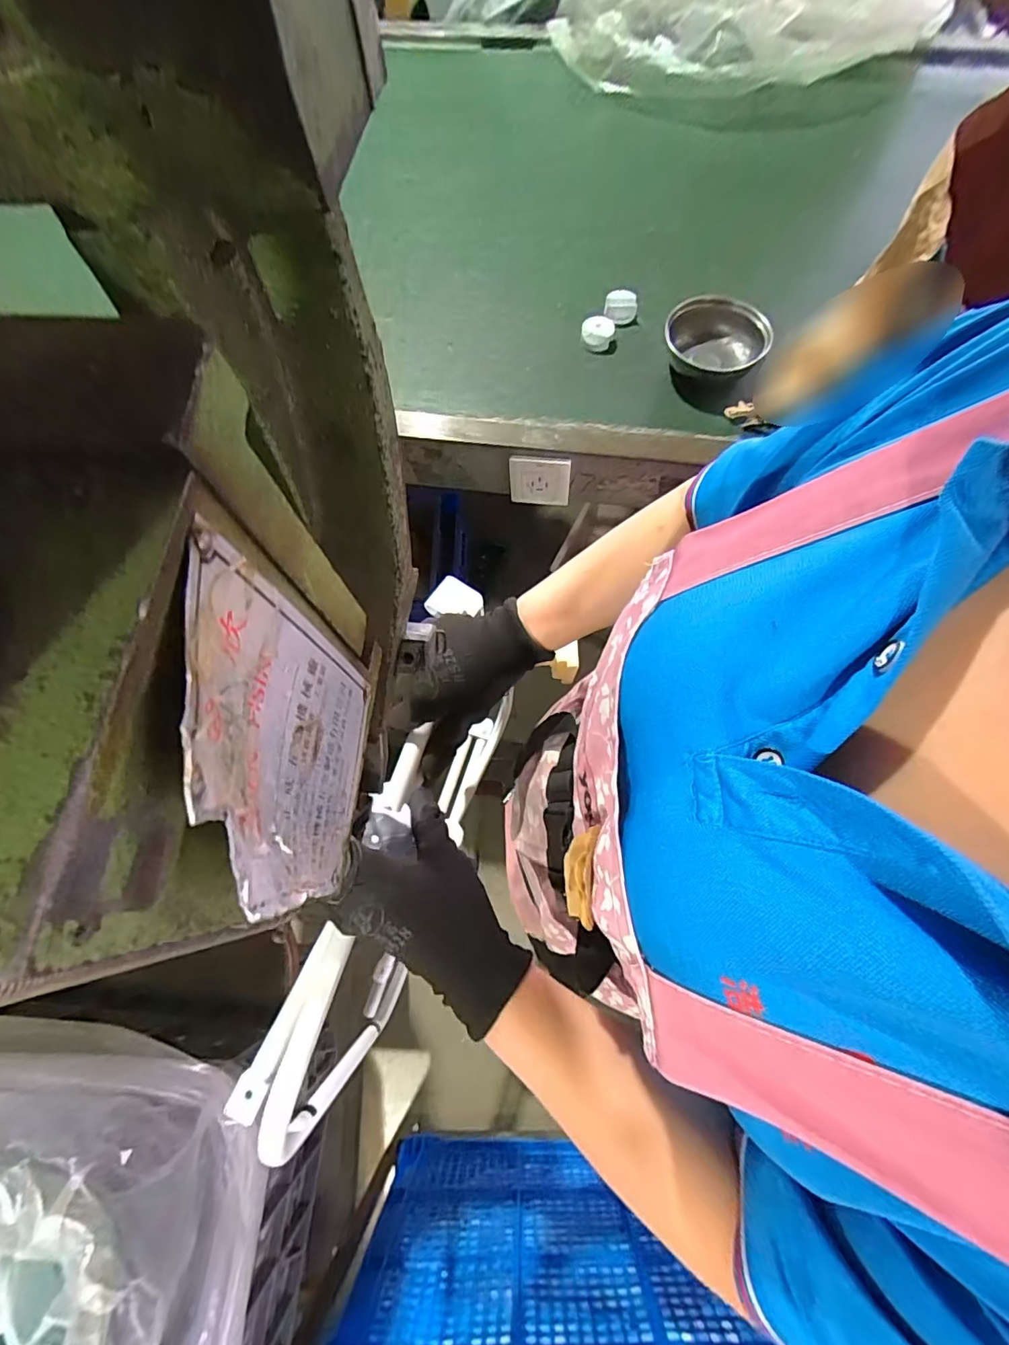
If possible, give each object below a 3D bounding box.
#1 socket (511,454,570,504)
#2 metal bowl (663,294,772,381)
[{"bbox_3d":[0.052,-0.278,0.743,0.088,0.090,0.012,6,71,4],"label":"socket"},{"bbox_3d":[0.296,-0.465,0.720,0.136,0.060,0.136,-1,70,2],"label":"metal bowl"}]

